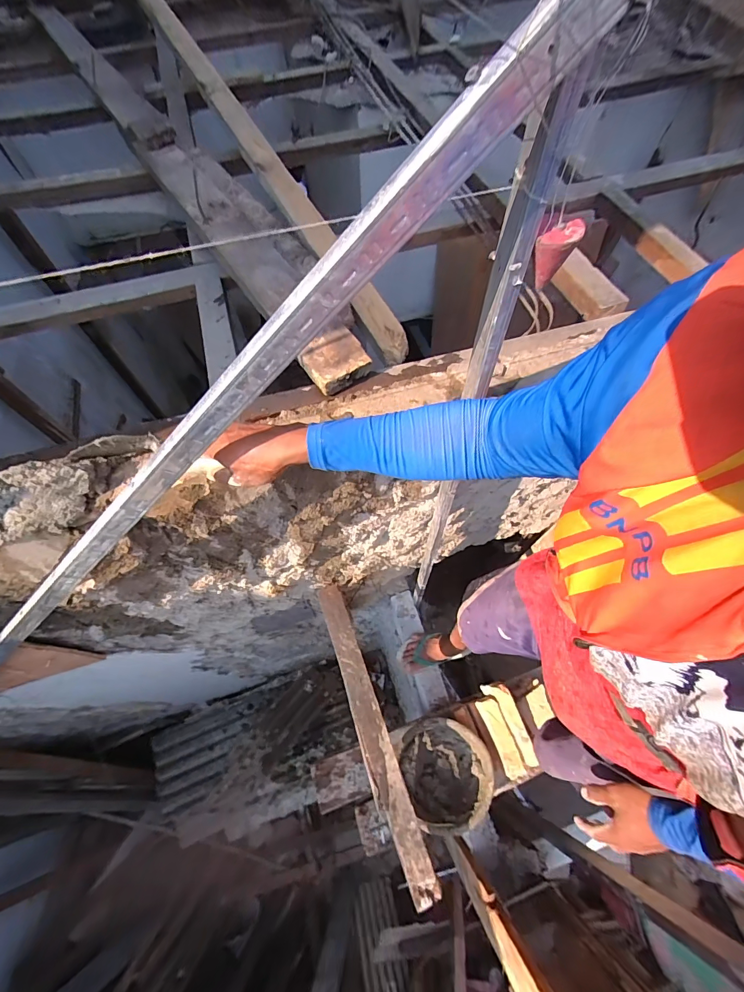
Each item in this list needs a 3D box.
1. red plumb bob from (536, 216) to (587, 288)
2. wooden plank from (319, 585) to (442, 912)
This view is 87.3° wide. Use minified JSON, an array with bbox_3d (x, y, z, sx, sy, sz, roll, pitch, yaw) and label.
[{"bbox_3d":[0.155,-0.204,0.333,0.028,0.052,0.028,29,67,15],"label":"red plumb bob"},{"bbox_3d":[0.000,0.525,0.883,0.068,0.028,0.649,-19,73,-6],"label":"wooden plank"}]

